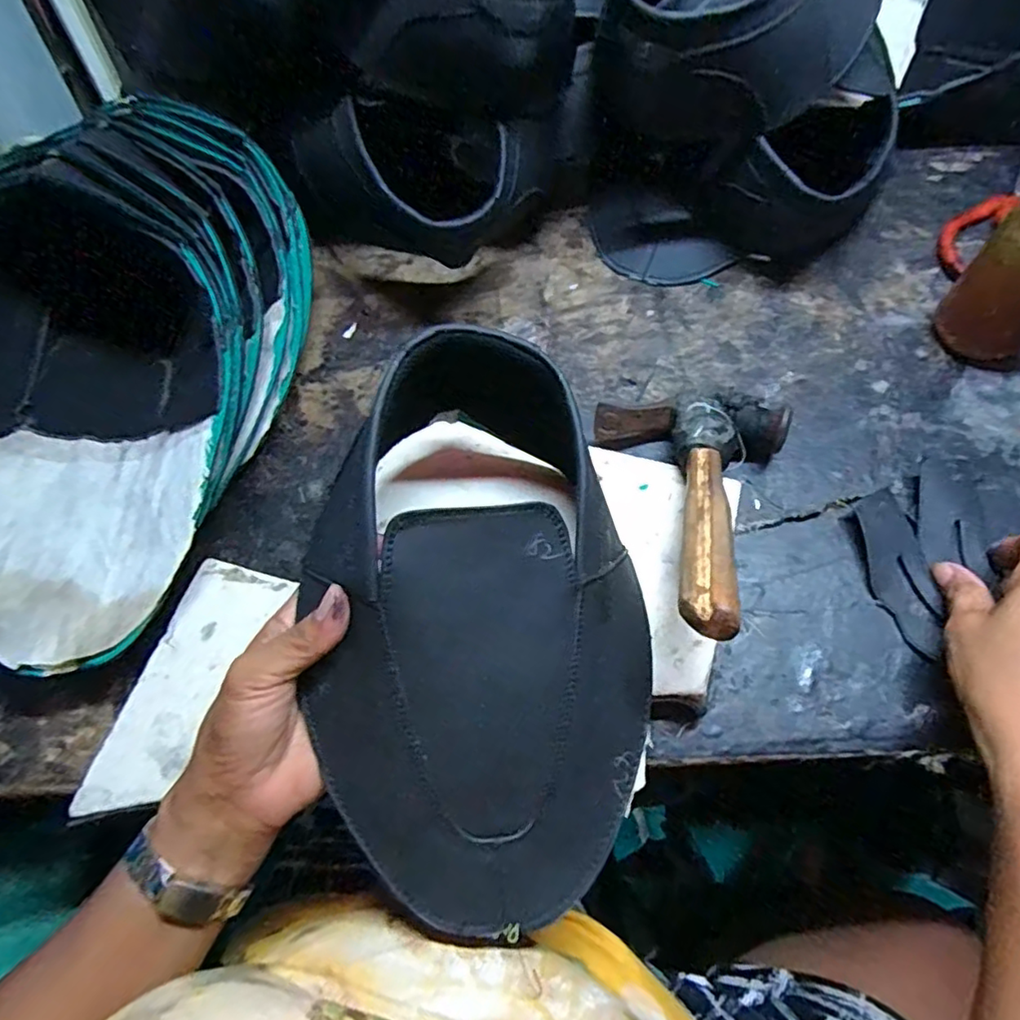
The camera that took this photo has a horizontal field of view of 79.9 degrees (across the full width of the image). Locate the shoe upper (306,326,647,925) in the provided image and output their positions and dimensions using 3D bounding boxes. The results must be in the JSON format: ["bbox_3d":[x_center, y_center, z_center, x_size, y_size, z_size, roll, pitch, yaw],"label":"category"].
[{"bbox_3d":[-0.015,0.052,0.285,0.163,0.111,0.246,6,65,7],"label":"shoe upper"}]

